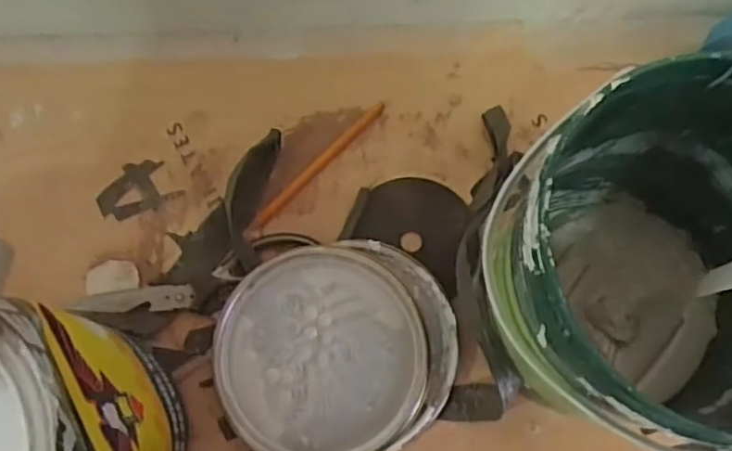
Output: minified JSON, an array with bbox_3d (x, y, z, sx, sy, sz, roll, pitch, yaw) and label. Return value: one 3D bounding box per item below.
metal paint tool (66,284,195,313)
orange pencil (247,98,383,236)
[{"bbox_3d":[-0.174,0.055,0.480,0.089,0.007,0.019,-3,75,1],"label":"metal paint tool"},{"bbox_3d":[-0.039,-0.047,0.505,0.144,0.008,0.011,-44,78,-9],"label":"orange pencil"}]

